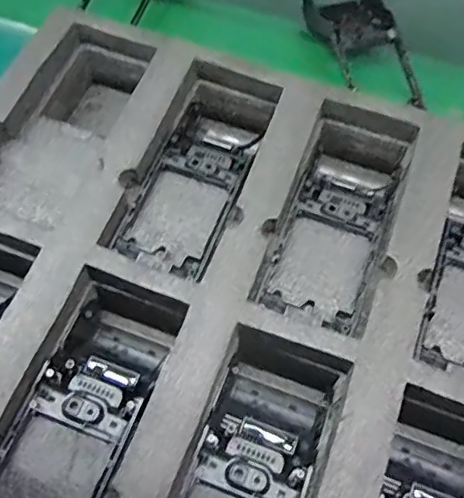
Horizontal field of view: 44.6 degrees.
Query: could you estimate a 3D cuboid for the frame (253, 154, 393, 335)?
[{"bbox_3d":[0.075,-0.012,0.433,0.069,0.013,0.148,19,63,9],"label":"frame"}]

